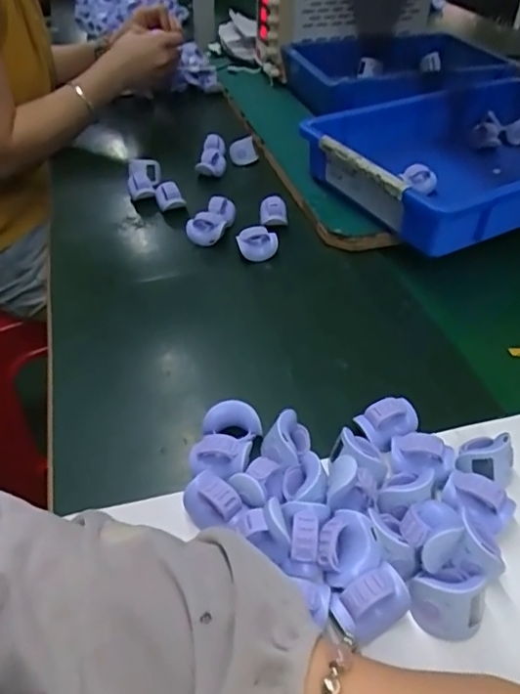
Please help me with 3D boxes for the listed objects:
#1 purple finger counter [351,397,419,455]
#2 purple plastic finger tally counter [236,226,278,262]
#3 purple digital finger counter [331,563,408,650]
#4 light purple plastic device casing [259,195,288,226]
[{"bbox_3d":[0.090,0.052,0.380,0.040,0.022,0.025,-14,44,-15],"label":"purple finger counter"},{"bbox_3d":[-0.004,-0.105,0.561,0.042,0.034,0.020,-18,1,-17],"label":"purple plastic finger tally counter"},{"bbox_3d":[0.061,0.139,0.295,0.042,0.032,0.024,-19,45,-20],"label":"purple digital finger counter"},{"bbox_3d":[0.015,-0.146,0.592,0.029,0.026,0.029,2,42,2],"label":"light purple plastic device casing"}]

